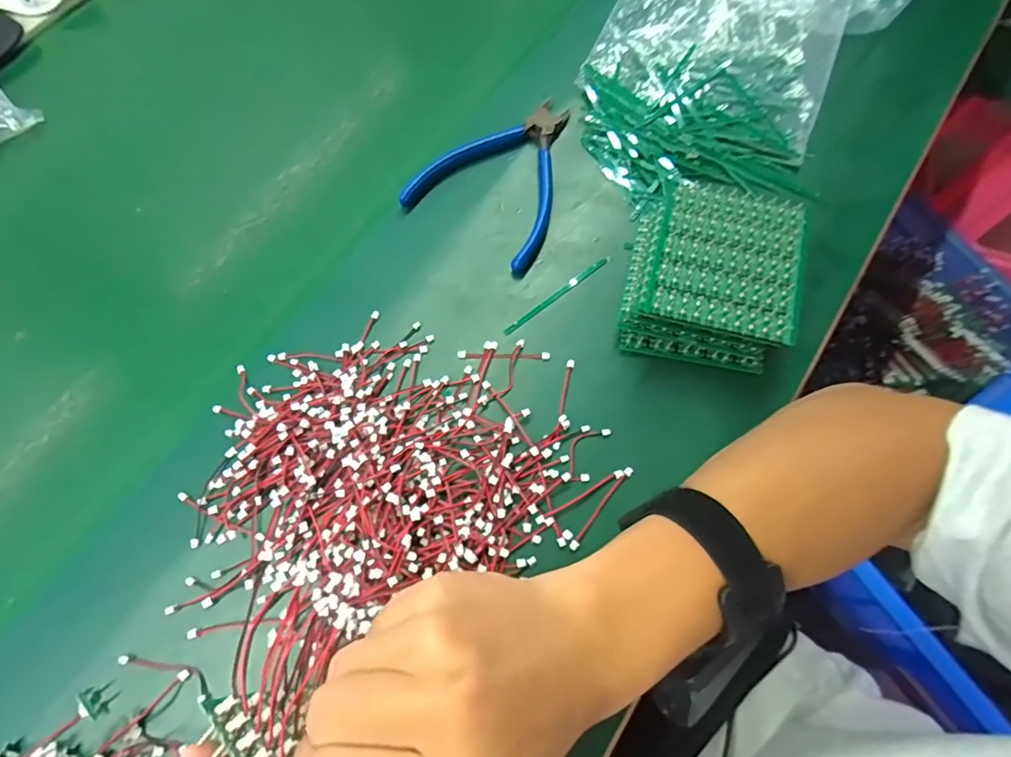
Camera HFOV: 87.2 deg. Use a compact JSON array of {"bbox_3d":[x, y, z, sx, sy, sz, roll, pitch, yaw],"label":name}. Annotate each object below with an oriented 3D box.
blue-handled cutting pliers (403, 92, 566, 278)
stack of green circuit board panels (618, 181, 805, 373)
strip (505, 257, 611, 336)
[{"bbox_3d":[-0.001,-0.152,0.380,0.102,0.010,0.140,24,72,11],"label":"blue-handled cutting pliers"},{"bbox_3d":[0.124,-0.062,0.327,0.093,0.054,0.092,10,69,3],"label":"stack of green circuit board panels"},{"bbox_3d":[0.035,-0.057,0.355,0.090,0.004,0.006,-38,72,-11],"label":"strip"}]

